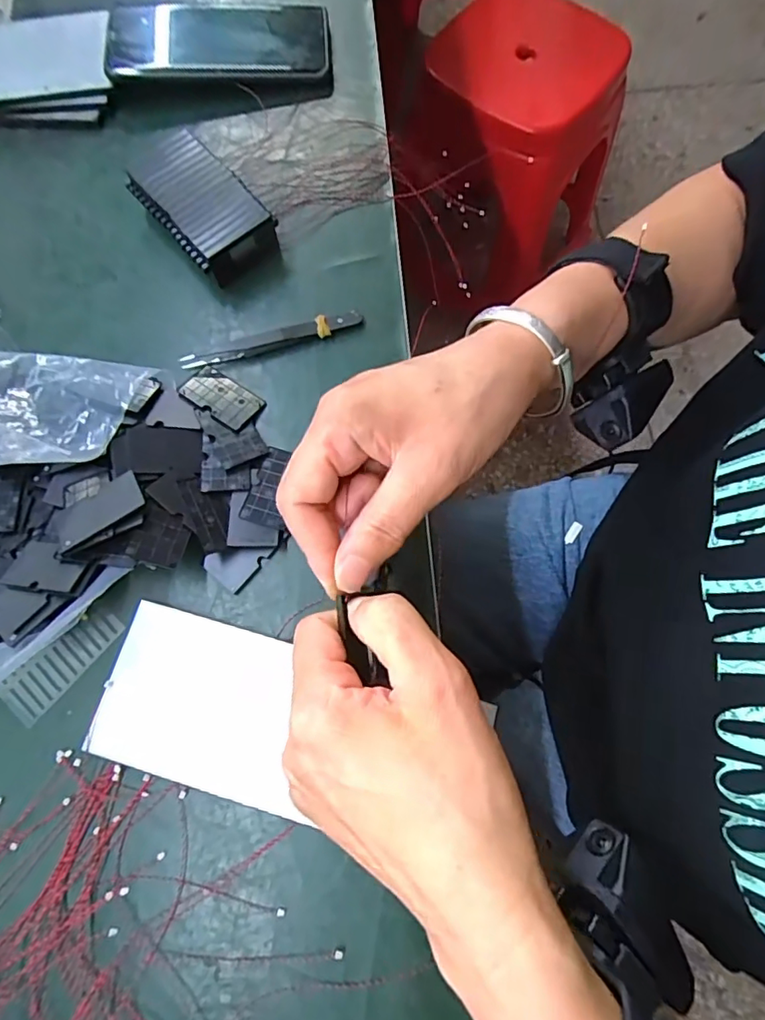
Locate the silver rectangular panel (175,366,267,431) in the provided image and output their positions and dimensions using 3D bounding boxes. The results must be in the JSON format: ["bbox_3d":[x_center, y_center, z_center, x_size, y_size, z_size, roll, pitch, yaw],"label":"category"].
[{"bbox_3d":[-0.101,-0.071,0.333,0.050,0.004,0.025,32,78,10],"label":"silver rectangular panel"}]

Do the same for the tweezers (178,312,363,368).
[{"bbox_3d":[-0.071,-0.110,0.342,0.116,0.008,0.014,-17,75,-3],"label":"tweezers"}]

